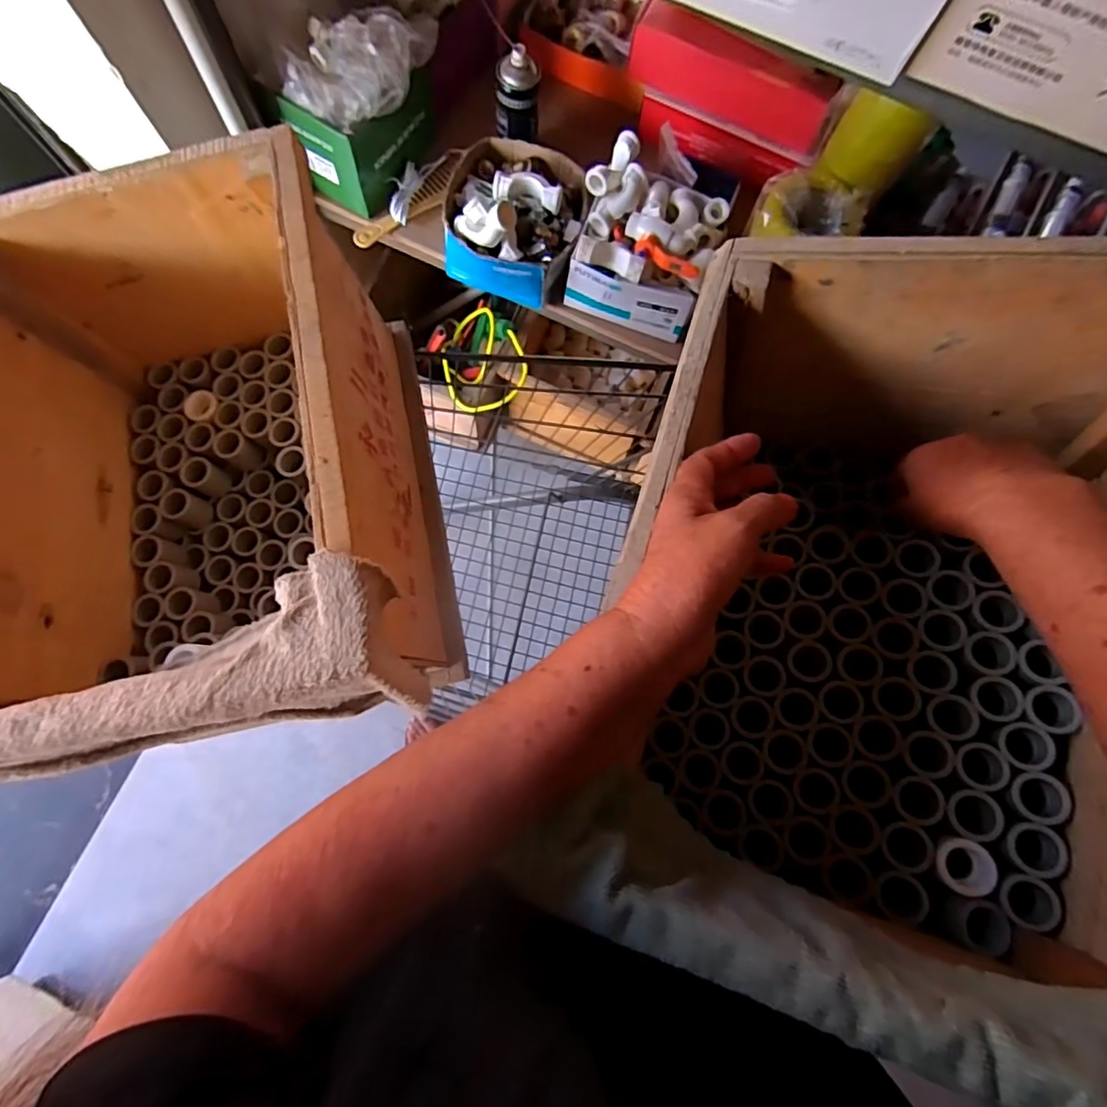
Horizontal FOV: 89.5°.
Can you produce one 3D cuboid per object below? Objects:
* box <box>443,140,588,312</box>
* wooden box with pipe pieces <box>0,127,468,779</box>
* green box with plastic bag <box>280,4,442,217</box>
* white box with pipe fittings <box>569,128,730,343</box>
[{"bbox_3d":[-0.054,-0.518,0.840,0.201,0.111,0.230,9,77,0],"label":"box"},{"bbox_3d":[-0.290,-0.078,0.465,0.323,0.260,0.441,-12,78,-4],"label":"wooden box with pipe pieces"},{"bbox_3d":[-0.273,-0.668,0.830,0.128,0.187,0.236,41,80,7],"label":"green box with plastic bag"},{"bbox_3d":[0.144,-0.483,0.854,0.205,0.124,0.232,16,78,2],"label":"white box with pipe fittings"}]

